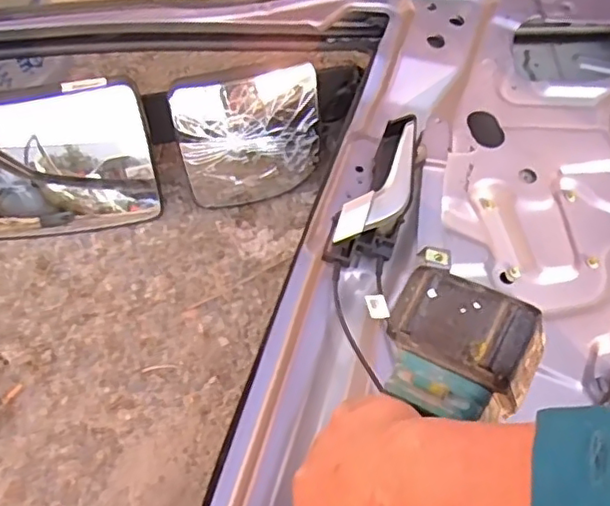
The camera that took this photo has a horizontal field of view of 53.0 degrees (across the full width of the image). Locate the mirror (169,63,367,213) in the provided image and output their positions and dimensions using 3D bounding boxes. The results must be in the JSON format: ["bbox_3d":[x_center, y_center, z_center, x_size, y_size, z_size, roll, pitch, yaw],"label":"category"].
[{"bbox_3d":[-0.043,-0.184,0.888,0.280,0.167,0.111,-21,60,-10],"label":"mirror"}]

